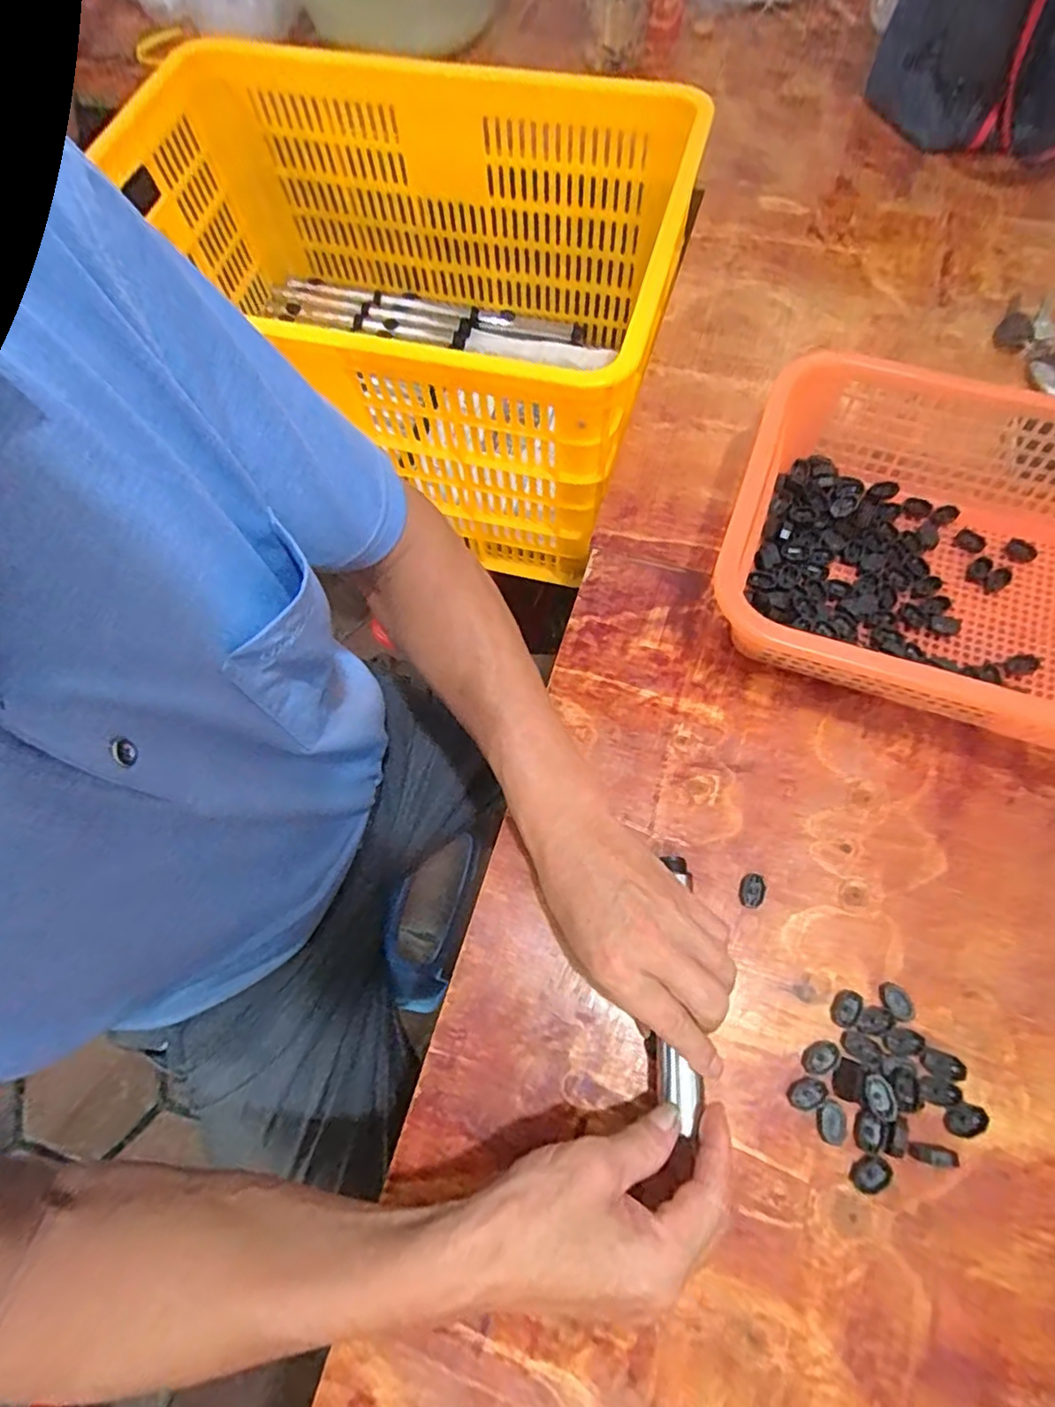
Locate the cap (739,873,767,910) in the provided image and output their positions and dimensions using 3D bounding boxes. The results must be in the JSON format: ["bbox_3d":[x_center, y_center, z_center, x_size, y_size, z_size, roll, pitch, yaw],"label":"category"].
[{"bbox_3d":[0.151,0.126,0.406,0.015,0.006,0.022,15,71,9],"label":"cap"}]

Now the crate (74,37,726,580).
[{"bbox_3d":[-0.145,-0.454,0.721,0.594,0.297,0.408,15,71,9],"label":"crate"}]

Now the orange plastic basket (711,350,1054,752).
[{"bbox_3d":[0.314,-0.094,0.434,0.335,0.095,0.247,19,71,10],"label":"orange plastic basket"}]

